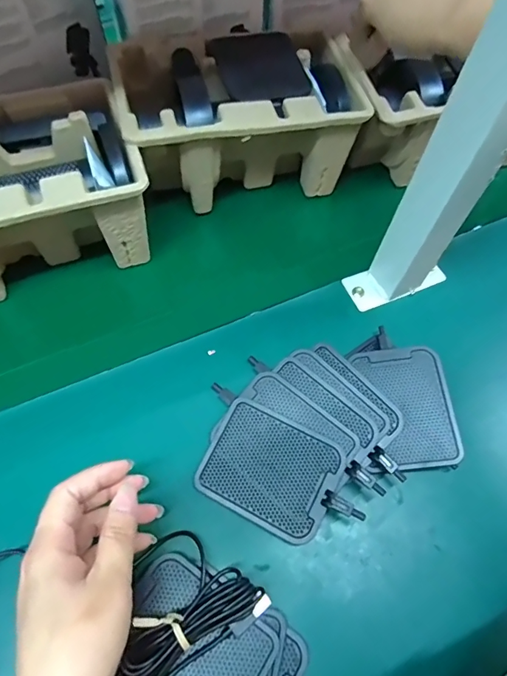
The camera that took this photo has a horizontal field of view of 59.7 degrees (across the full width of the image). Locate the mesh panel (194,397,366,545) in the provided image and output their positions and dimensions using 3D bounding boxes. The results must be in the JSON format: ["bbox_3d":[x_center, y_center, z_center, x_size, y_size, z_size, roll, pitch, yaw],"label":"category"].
[{"bbox_3d":[0.020,0.104,0.338,0.113,0.004,0.079,25,76,13],"label":"mesh panel"}]

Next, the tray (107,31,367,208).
[{"bbox_3d":[-0.014,-0.218,0.453,0.217,0.108,0.136,-11,63,-7],"label":"tray"}]

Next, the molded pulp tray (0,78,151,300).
[{"bbox_3d":[-0.213,-0.124,0.397,0.221,0.101,0.147,-19,64,-11],"label":"molded pulp tray"}]

